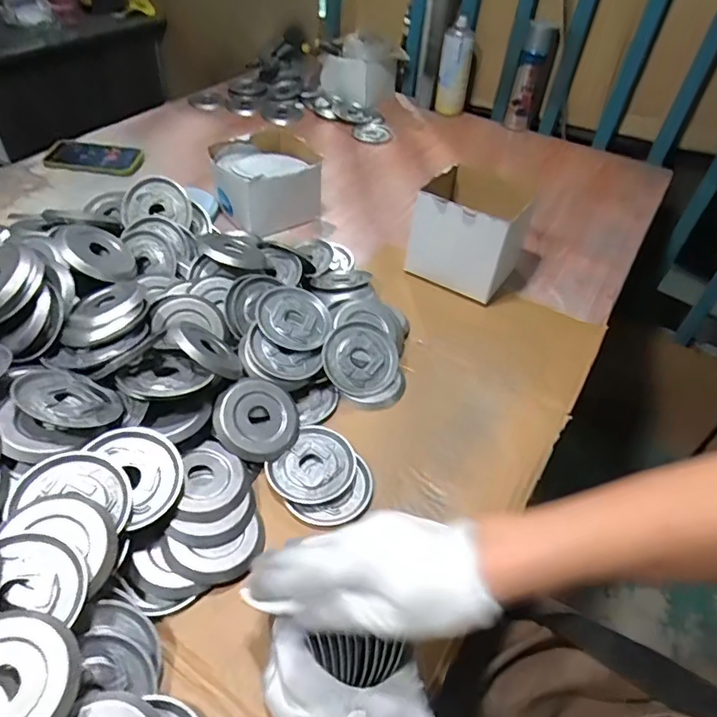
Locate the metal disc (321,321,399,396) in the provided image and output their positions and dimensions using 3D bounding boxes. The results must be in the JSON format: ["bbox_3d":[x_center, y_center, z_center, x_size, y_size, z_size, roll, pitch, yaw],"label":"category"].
[{"bbox_3d":[0.002,-0.001,0.585,0.081,0.014,0.081,3,73,-12],"label":"metal disc"}]

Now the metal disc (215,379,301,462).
[{"bbox_3d":[-0.095,0.059,0.511,0.080,0.016,0.081,14,60,-26],"label":"metal disc"}]

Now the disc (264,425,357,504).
[{"bbox_3d":[-0.041,0.103,0.501,0.071,0.005,0.084,28,51,20],"label":"disc"}]

